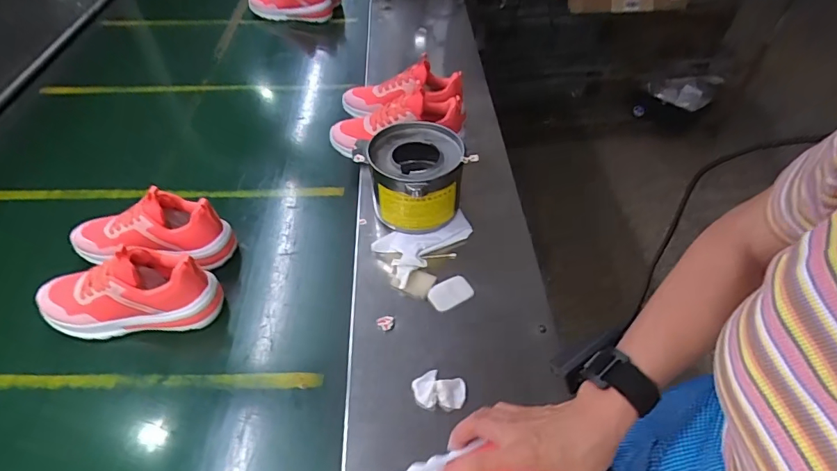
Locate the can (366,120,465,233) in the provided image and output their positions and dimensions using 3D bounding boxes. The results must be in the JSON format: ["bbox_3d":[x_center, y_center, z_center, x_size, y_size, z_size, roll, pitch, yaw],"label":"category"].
[{"bbox_3d":[-0.004,-0.084,0.718,0.134,0.115,0.149,7,49,6],"label":"can"}]

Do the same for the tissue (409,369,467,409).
[{"bbox_3d":[0.024,0.184,0.547,0.062,0.018,0.041,-1,49,-1],"label":"tissue"}]

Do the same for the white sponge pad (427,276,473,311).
[{"bbox_3d":[0.045,0.081,0.644,0.060,0.012,0.039,-20,52,-16],"label":"white sponge pad"}]

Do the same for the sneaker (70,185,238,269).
[{"bbox_3d":[-0.406,-0.009,0.689,0.226,0.115,0.092,5,47,4],"label":"sneaker"}]

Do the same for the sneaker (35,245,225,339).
[{"bbox_3d":[-0.391,0.067,0.615,0.228,0.123,0.087,-4,47,-5],"label":"sneaker"}]

